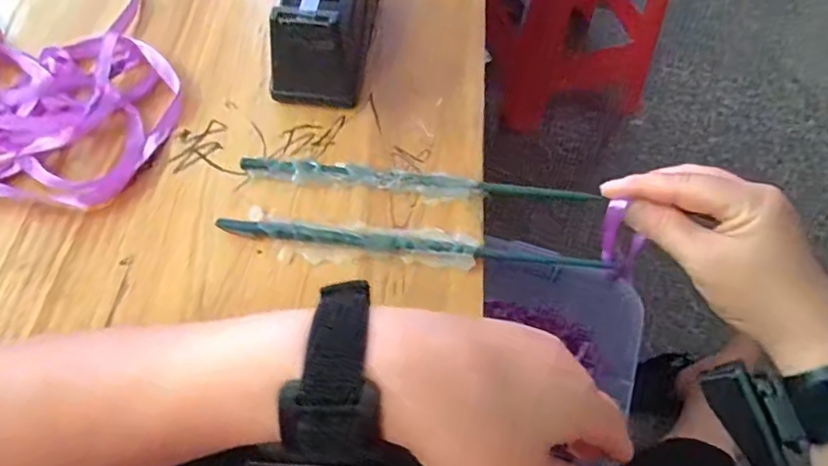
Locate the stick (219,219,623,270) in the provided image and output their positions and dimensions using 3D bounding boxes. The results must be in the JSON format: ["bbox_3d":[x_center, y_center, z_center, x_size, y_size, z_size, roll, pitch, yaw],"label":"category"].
[{"bbox_3d":[0.000,0.005,0.336,0.226,0.008,0.008,6,57,1],"label":"stick"}]

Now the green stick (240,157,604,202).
[{"bbox_3d":[0.004,-0.035,0.365,0.224,0.005,0.012,6,57,-1],"label":"green stick"}]

